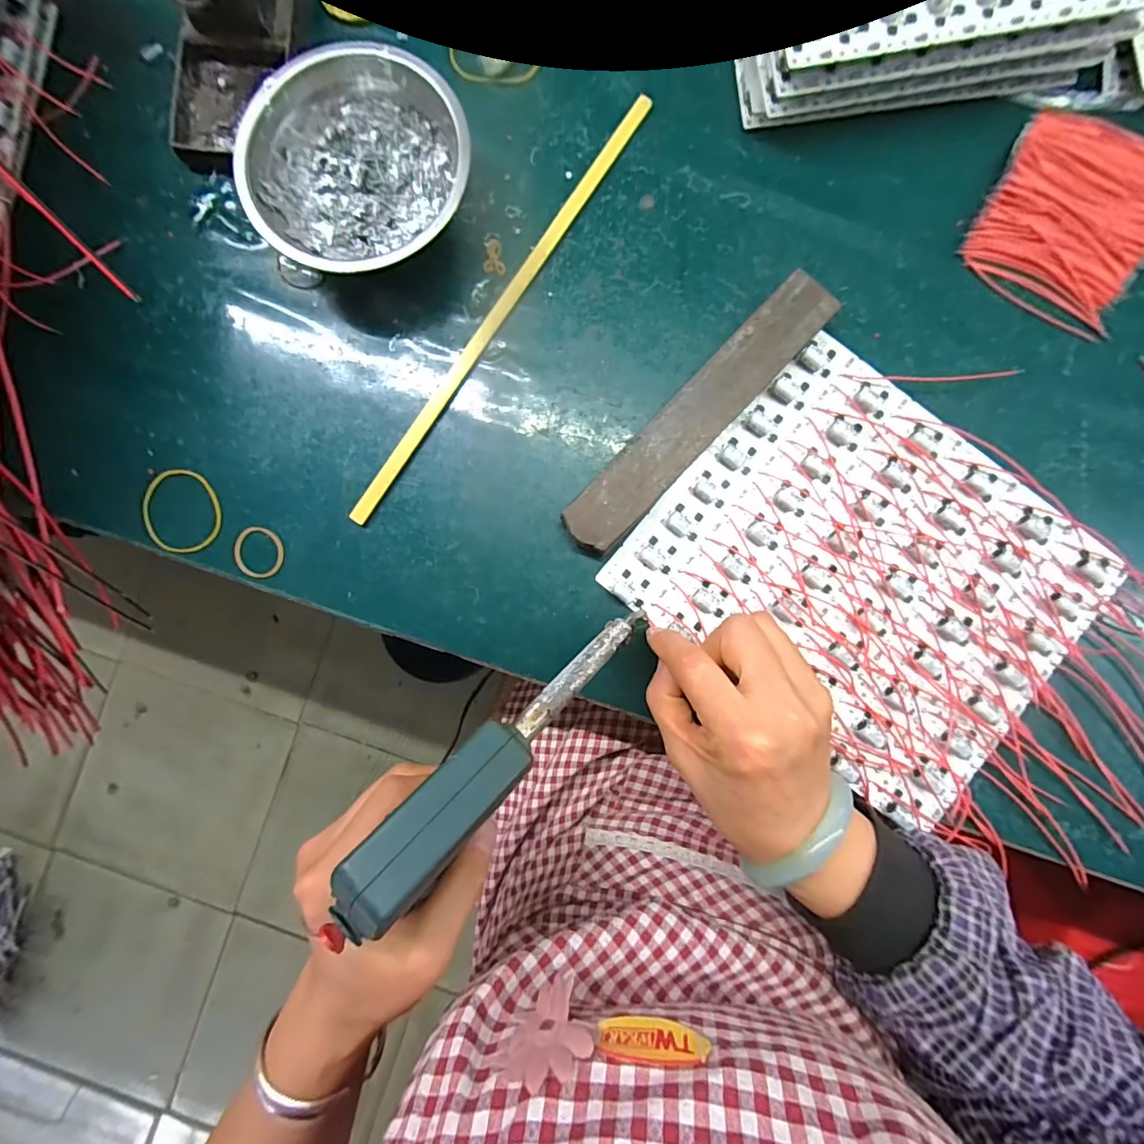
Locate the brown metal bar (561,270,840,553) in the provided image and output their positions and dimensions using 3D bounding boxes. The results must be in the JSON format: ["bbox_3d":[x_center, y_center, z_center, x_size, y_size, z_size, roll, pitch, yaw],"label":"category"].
[{"bbox_3d":[0.074,-0.091,0.290,0.035,0.016,0.198,43,89,3],"label":"brown metal bar"}]

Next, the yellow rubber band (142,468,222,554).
[{"bbox_3d":[-0.238,-0.037,0.299,0.047,0.004,0.052,-11,87,1],"label":"yellow rubber band"}]

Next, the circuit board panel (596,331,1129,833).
[{"bbox_3d":[0.173,0.001,0.288,0.232,0.012,0.199,41,89,2],"label":"circuit board panel"}]

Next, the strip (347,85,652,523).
[{"bbox_3d":[-0.042,-0.161,0.303,0.013,0.004,0.310,34,88,-5],"label":"strip"}]

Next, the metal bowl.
[{"bbox_3d":[-0.122,-0.234,0.290,0.123,0.039,0.121,0,88,1],"label":"metal bowl"}]

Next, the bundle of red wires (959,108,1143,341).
[{"bbox_3d":[0.299,-0.214,0.291,0.097,0.015,0.118,28,89,2],"label":"bundle of red wires"}]

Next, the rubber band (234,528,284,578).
[{"bbox_3d":[-0.190,-0.012,0.298,0.031,0.004,0.030,0,88,1],"label":"rubber band"}]

